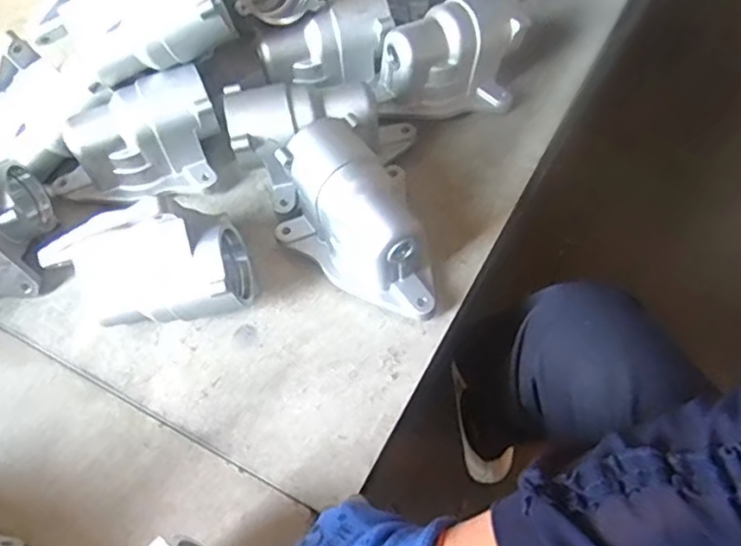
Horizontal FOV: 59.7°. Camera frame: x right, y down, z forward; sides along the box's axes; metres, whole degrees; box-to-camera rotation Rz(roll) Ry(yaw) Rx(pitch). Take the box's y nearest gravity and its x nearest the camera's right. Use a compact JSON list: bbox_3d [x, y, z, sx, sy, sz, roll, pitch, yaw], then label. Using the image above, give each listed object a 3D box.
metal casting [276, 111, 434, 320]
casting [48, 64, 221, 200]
[{"bbox_3d":[-0.014,-0.042,0.562,0.106,0.080,0.182,-27,61,-13],"label":"metal casting"},{"bbox_3d":[-0.232,-0.130,0.629,0.173,0.089,0.087,-14,59,-5],"label":"casting"}]

